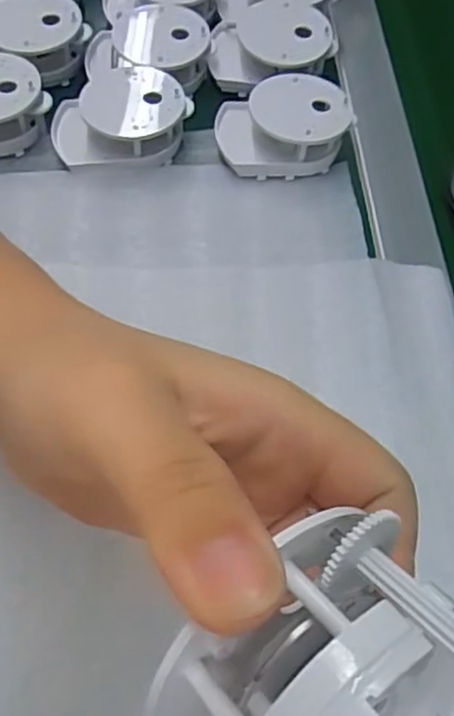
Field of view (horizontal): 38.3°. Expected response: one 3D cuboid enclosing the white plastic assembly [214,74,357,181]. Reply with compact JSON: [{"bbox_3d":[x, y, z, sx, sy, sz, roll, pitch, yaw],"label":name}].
[{"bbox_3d":[0.036,-0.151,0.418,0.081,0.030,0.060,-3,60,-7],"label":"white plastic assembly"}]

